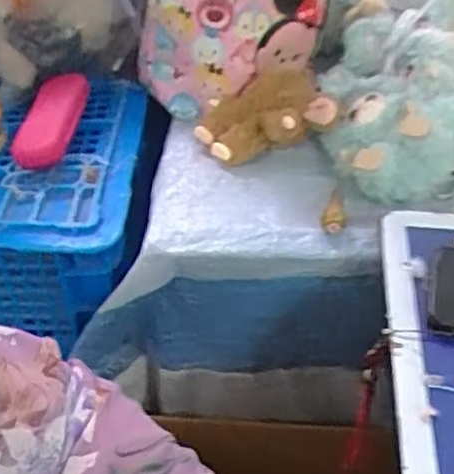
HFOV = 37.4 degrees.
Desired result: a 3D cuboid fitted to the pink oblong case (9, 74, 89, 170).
[{"bbox_3d":[-0.178,-0.120,0.679,0.050,0.038,0.141,1,42,3],"label":"pink oblong case"}]

